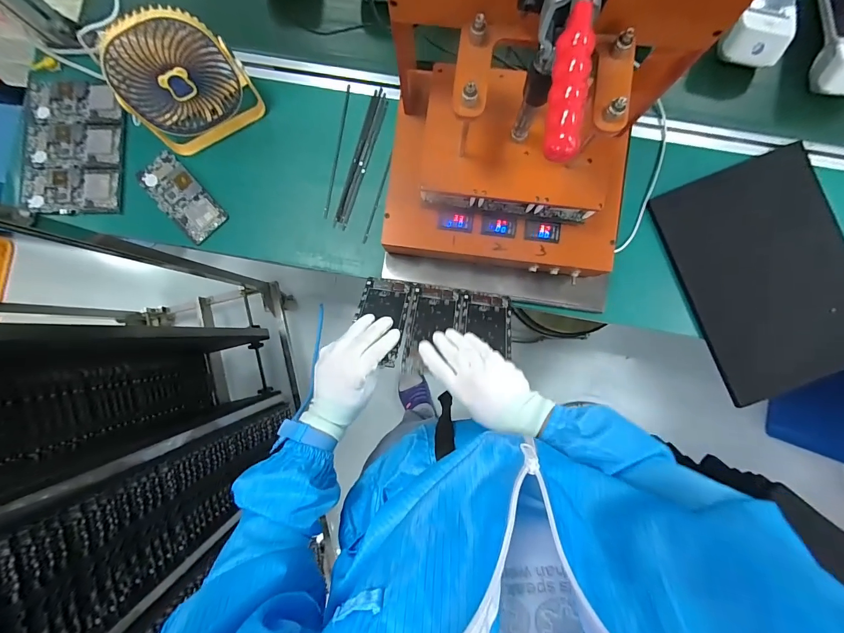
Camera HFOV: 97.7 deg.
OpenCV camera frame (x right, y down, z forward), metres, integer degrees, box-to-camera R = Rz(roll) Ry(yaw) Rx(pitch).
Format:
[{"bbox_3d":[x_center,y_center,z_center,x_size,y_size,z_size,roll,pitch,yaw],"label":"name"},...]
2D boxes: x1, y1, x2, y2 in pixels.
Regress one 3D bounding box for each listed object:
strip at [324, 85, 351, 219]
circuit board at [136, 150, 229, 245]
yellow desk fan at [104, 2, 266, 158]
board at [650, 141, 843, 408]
[{"bbox_3d":[-0.136,-0.266,0.595,0.009,0.004,0.217,11,89,3],"label":"strip"},{"bbox_3d":[-0.390,-0.191,0.597,0.072,0.010,0.150,-43,87,0],"label":"circuit board"},{"bbox_3d":[-0.342,-0.335,0.522,0.162,0.173,0.074,-32,67,0],"label":"yellow desk fan"},{"bbox_3d":[0.539,-0.062,0.565,0.249,0.019,0.346,-22,91,-2],"label":"board"}]

